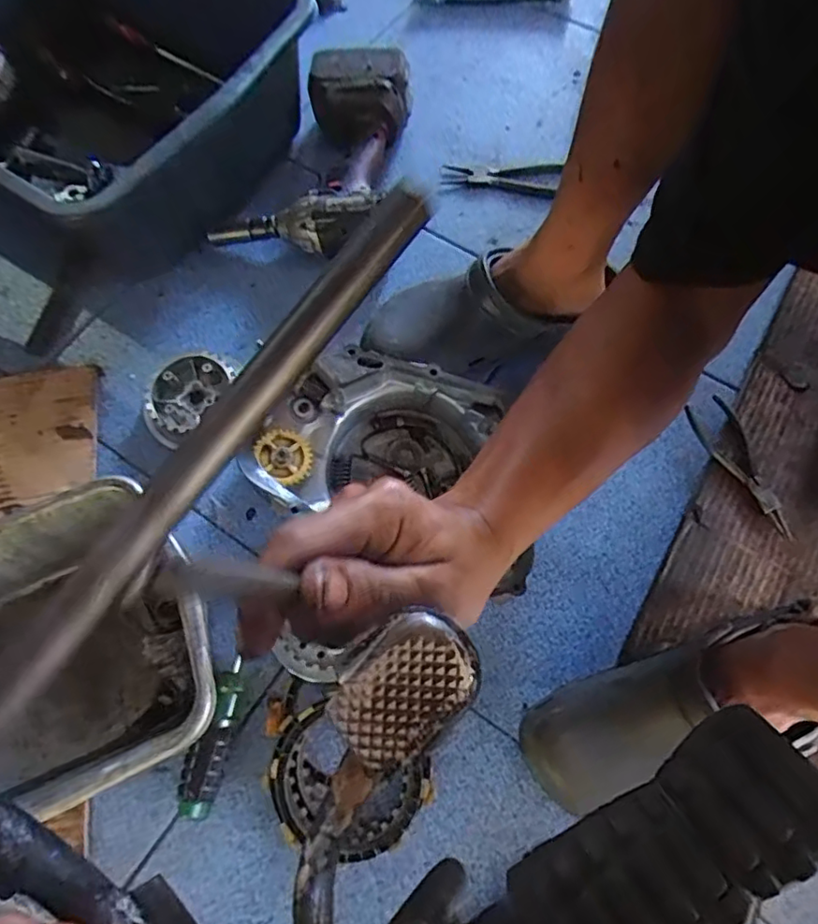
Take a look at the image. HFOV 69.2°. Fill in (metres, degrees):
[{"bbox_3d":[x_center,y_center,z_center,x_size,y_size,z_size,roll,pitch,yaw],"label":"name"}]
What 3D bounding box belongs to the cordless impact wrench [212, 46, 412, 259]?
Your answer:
[{"bbox_3d":[-0.096,-0.349,0.679,0.170,0.078,0.253,13,68,6],"label":"cordless impact wrench"}]

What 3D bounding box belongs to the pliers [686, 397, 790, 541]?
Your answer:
[{"bbox_3d":[0.310,0.002,0.553,0.041,0.011,0.145,-14,68,-5],"label":"pliers"}]

